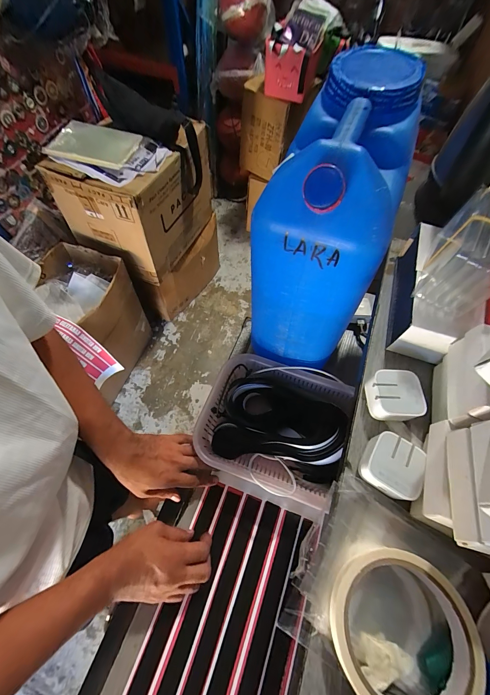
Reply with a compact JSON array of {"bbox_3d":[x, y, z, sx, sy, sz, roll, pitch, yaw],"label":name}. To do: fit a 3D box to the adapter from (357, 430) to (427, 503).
[{"bbox_3d":[0.130,0.105,0.258,0.044,0.026,0.046,29,65,13],"label":"adapter"}]

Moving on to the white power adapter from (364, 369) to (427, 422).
[{"bbox_3d":[0.145,0.047,0.287,0.049,0.025,0.045,0,62,-2],"label":"white power adapter"}]

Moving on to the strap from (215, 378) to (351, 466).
[{"bbox_3d":[0.063,0.133,0.531,0.230,0.071,0.159,6,62,1],"label":"strap"}]

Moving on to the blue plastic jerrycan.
[{"bbox_3d":[0.127,-0.184,0.478,0.161,0.356,0.302,18,63,8],"label":"blue plastic jerrycan"}]

